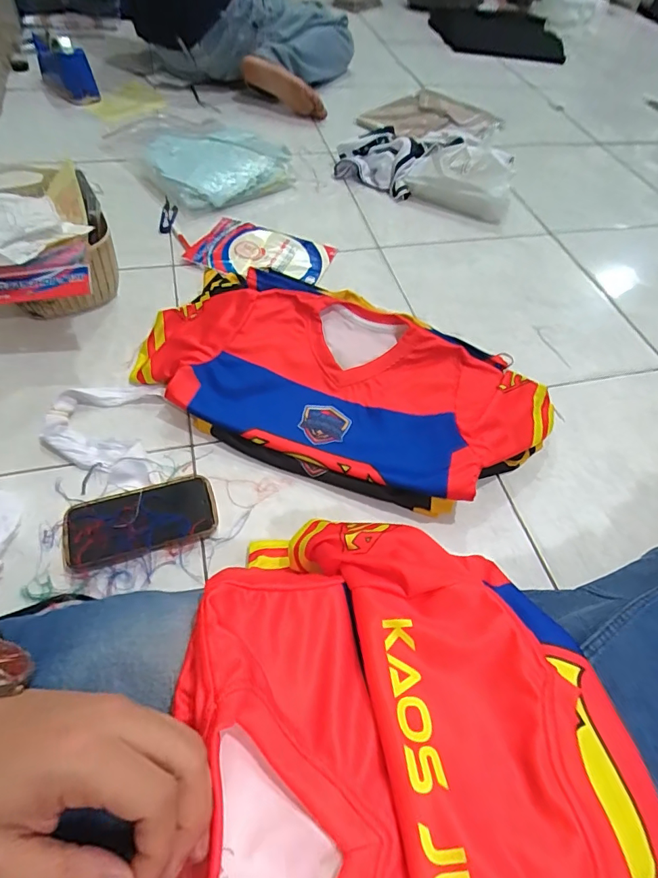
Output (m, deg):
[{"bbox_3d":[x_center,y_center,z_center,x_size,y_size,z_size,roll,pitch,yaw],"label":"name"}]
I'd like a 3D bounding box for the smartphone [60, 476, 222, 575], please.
[{"bbox_3d":[-0.226,0.095,0.544,0.171,0.014,0.084,-14,58,-15],"label":"smartphone"}]

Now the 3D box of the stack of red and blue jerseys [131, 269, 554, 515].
[{"bbox_3d":[0.008,-0.089,0.648,0.590,0.072,0.280,20,56,9],"label":"stack of red and blue jerseys"}]

